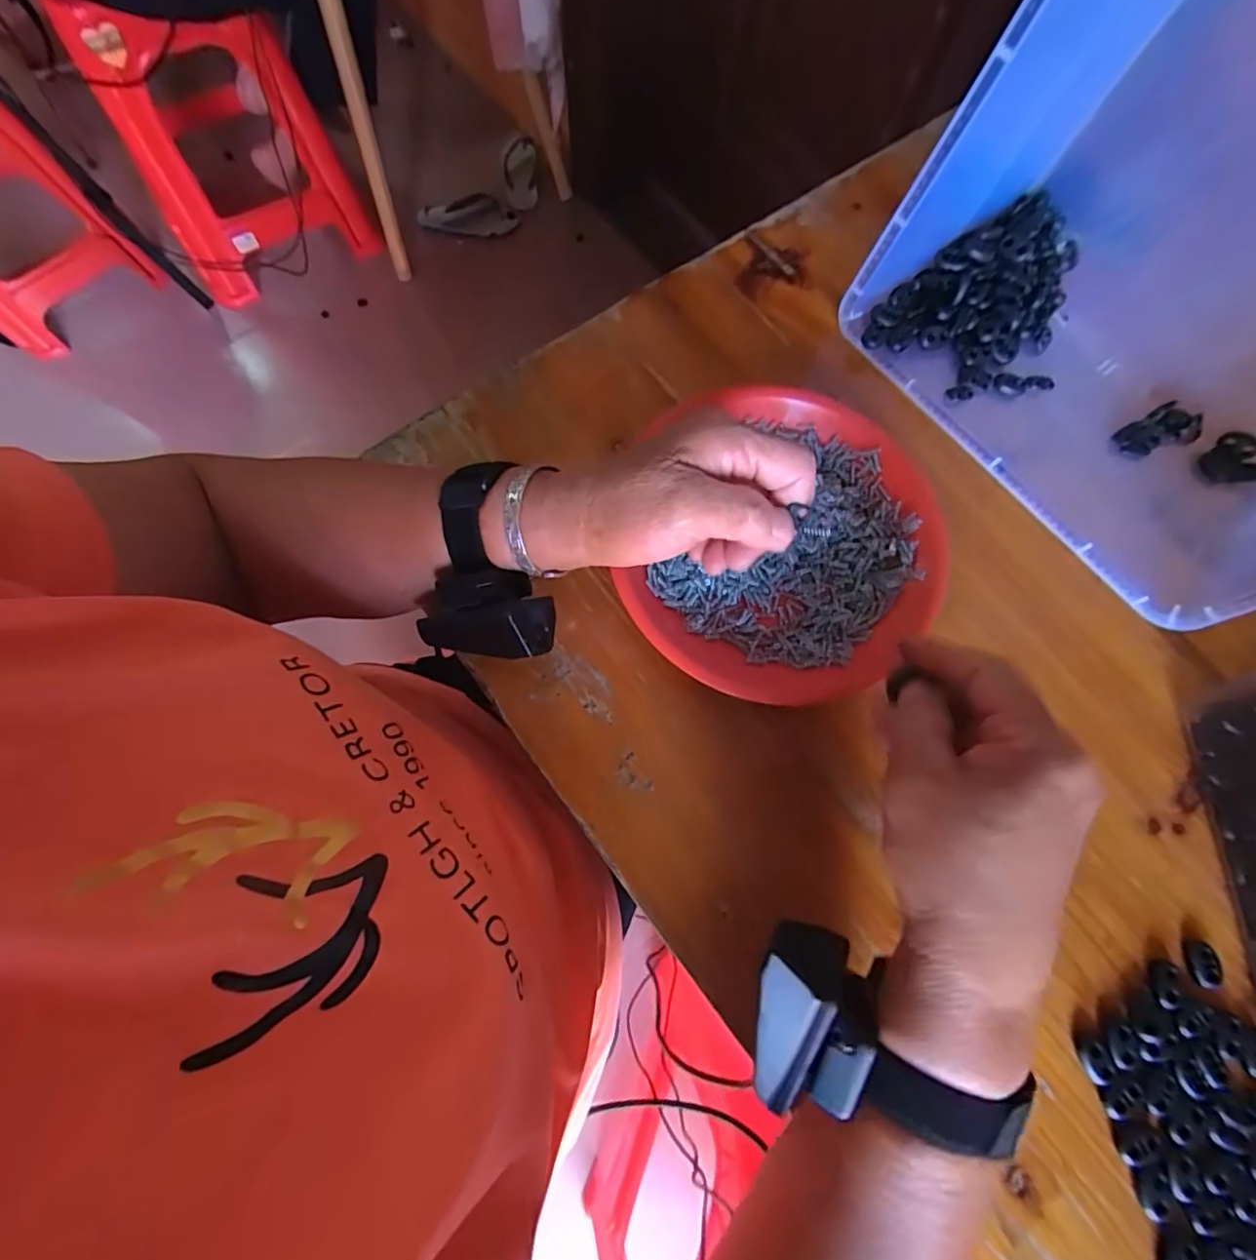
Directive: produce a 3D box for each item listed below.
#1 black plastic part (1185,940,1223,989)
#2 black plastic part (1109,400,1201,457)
[{"bbox_3d":[0.305,0.177,0.297,0.017,0.004,0.022,3,75,-1],"label":"black plastic part"},{"bbox_3d":[0.363,-0.135,0.383,0.060,0.010,0.030,-25,78,-8],"label":"black plastic part"}]

